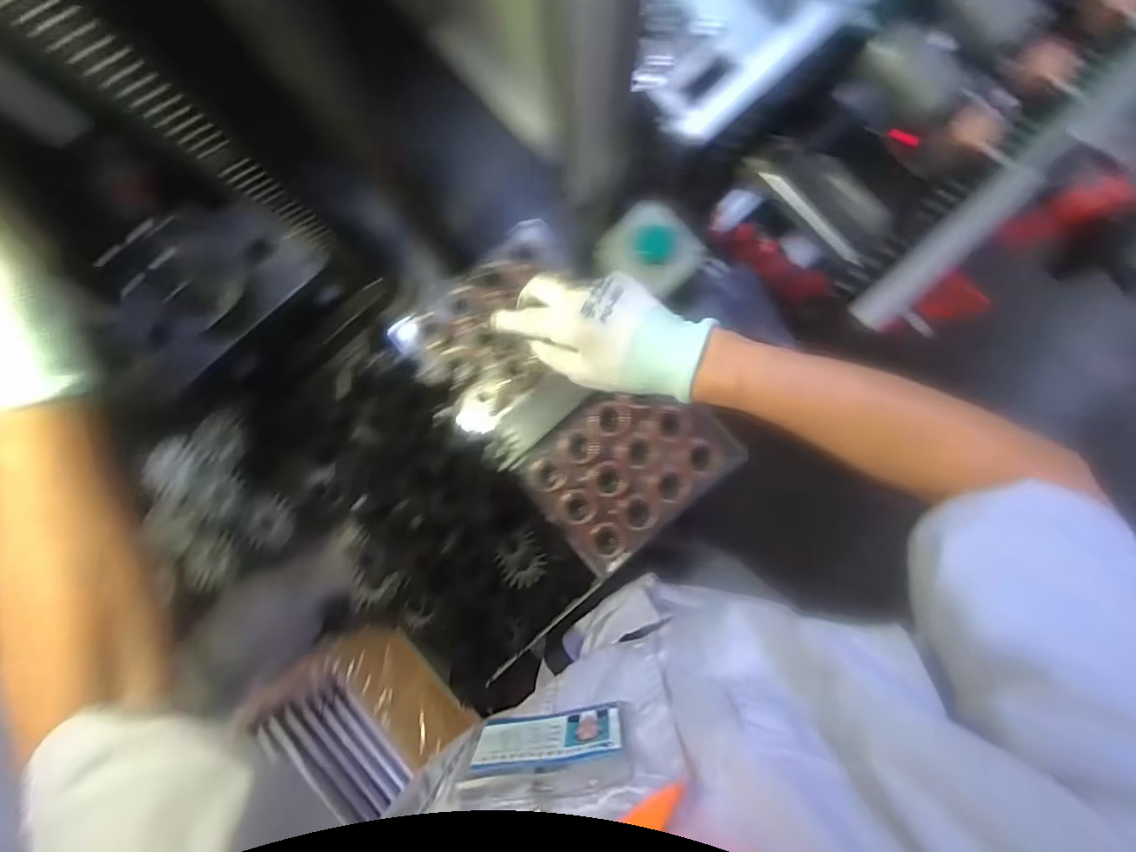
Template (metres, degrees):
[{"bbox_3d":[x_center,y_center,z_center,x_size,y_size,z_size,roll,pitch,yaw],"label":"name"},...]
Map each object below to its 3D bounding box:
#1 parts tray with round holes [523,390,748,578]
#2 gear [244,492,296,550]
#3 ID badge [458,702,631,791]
[{"bbox_3d":[0.065,0.039,0.586,0.204,0.023,0.154,-41,86,0],"label":"parts tray with round holes"},{"bbox_3d":[-0.289,0.097,0.522,0.052,0.009,0.046,-29,86,1],"label":"gear"},{"bbox_3d":[-0.011,0.192,0.323,0.093,0.074,0.010,-9,86,2],"label":"ID badge"}]

